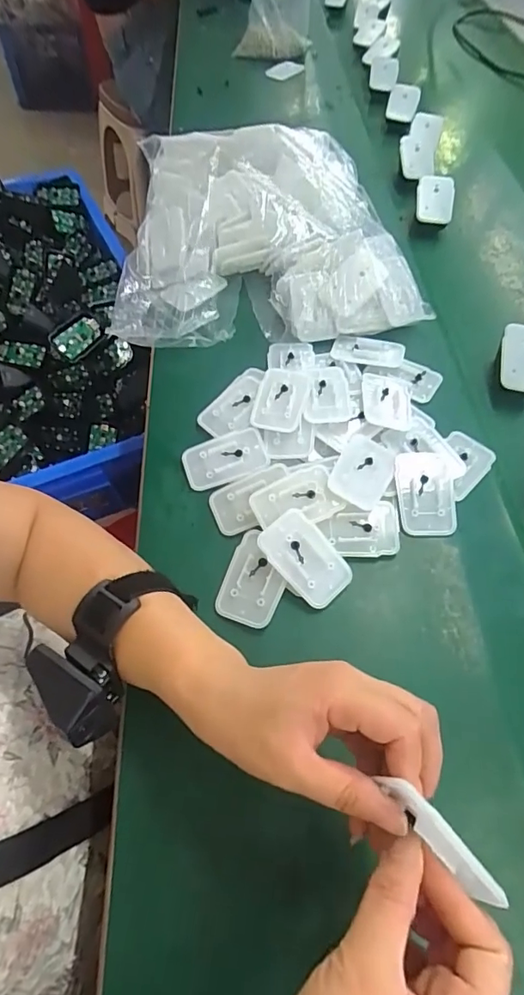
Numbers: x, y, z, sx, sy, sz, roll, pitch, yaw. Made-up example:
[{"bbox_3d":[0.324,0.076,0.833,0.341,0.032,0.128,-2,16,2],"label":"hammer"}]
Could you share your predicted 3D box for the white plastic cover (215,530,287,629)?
[{"bbox_3d":[-0.005,0.058,0.366,0.043,0.011,0.068,18,60,9],"label":"white plastic cover"}]

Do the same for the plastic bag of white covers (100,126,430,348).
[{"bbox_3d":[0.002,-0.294,0.543,0.299,0.086,0.292,-1,59,-2],"label":"plastic bag of white covers"}]

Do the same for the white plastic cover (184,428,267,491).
[{"bbox_3d":[-0.031,-0.032,0.427,0.070,0.004,0.045,-16,66,1],"label":"white plastic cover"}]

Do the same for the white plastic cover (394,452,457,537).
[{"bbox_3d":[0.134,-0.005,0.407,0.045,0.015,0.070,4,59,1],"label":"white plastic cover"}]

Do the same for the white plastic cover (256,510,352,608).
[{"bbox_3d":[0.033,0.044,0.367,0.045,0.005,0.071,-42,84,-19],"label":"white plastic cover"}]

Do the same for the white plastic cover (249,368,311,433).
[{"bbox_3d":[0.016,-0.089,0.449,0.045,0.008,0.069,9,67,15],"label":"white plastic cover"}]

